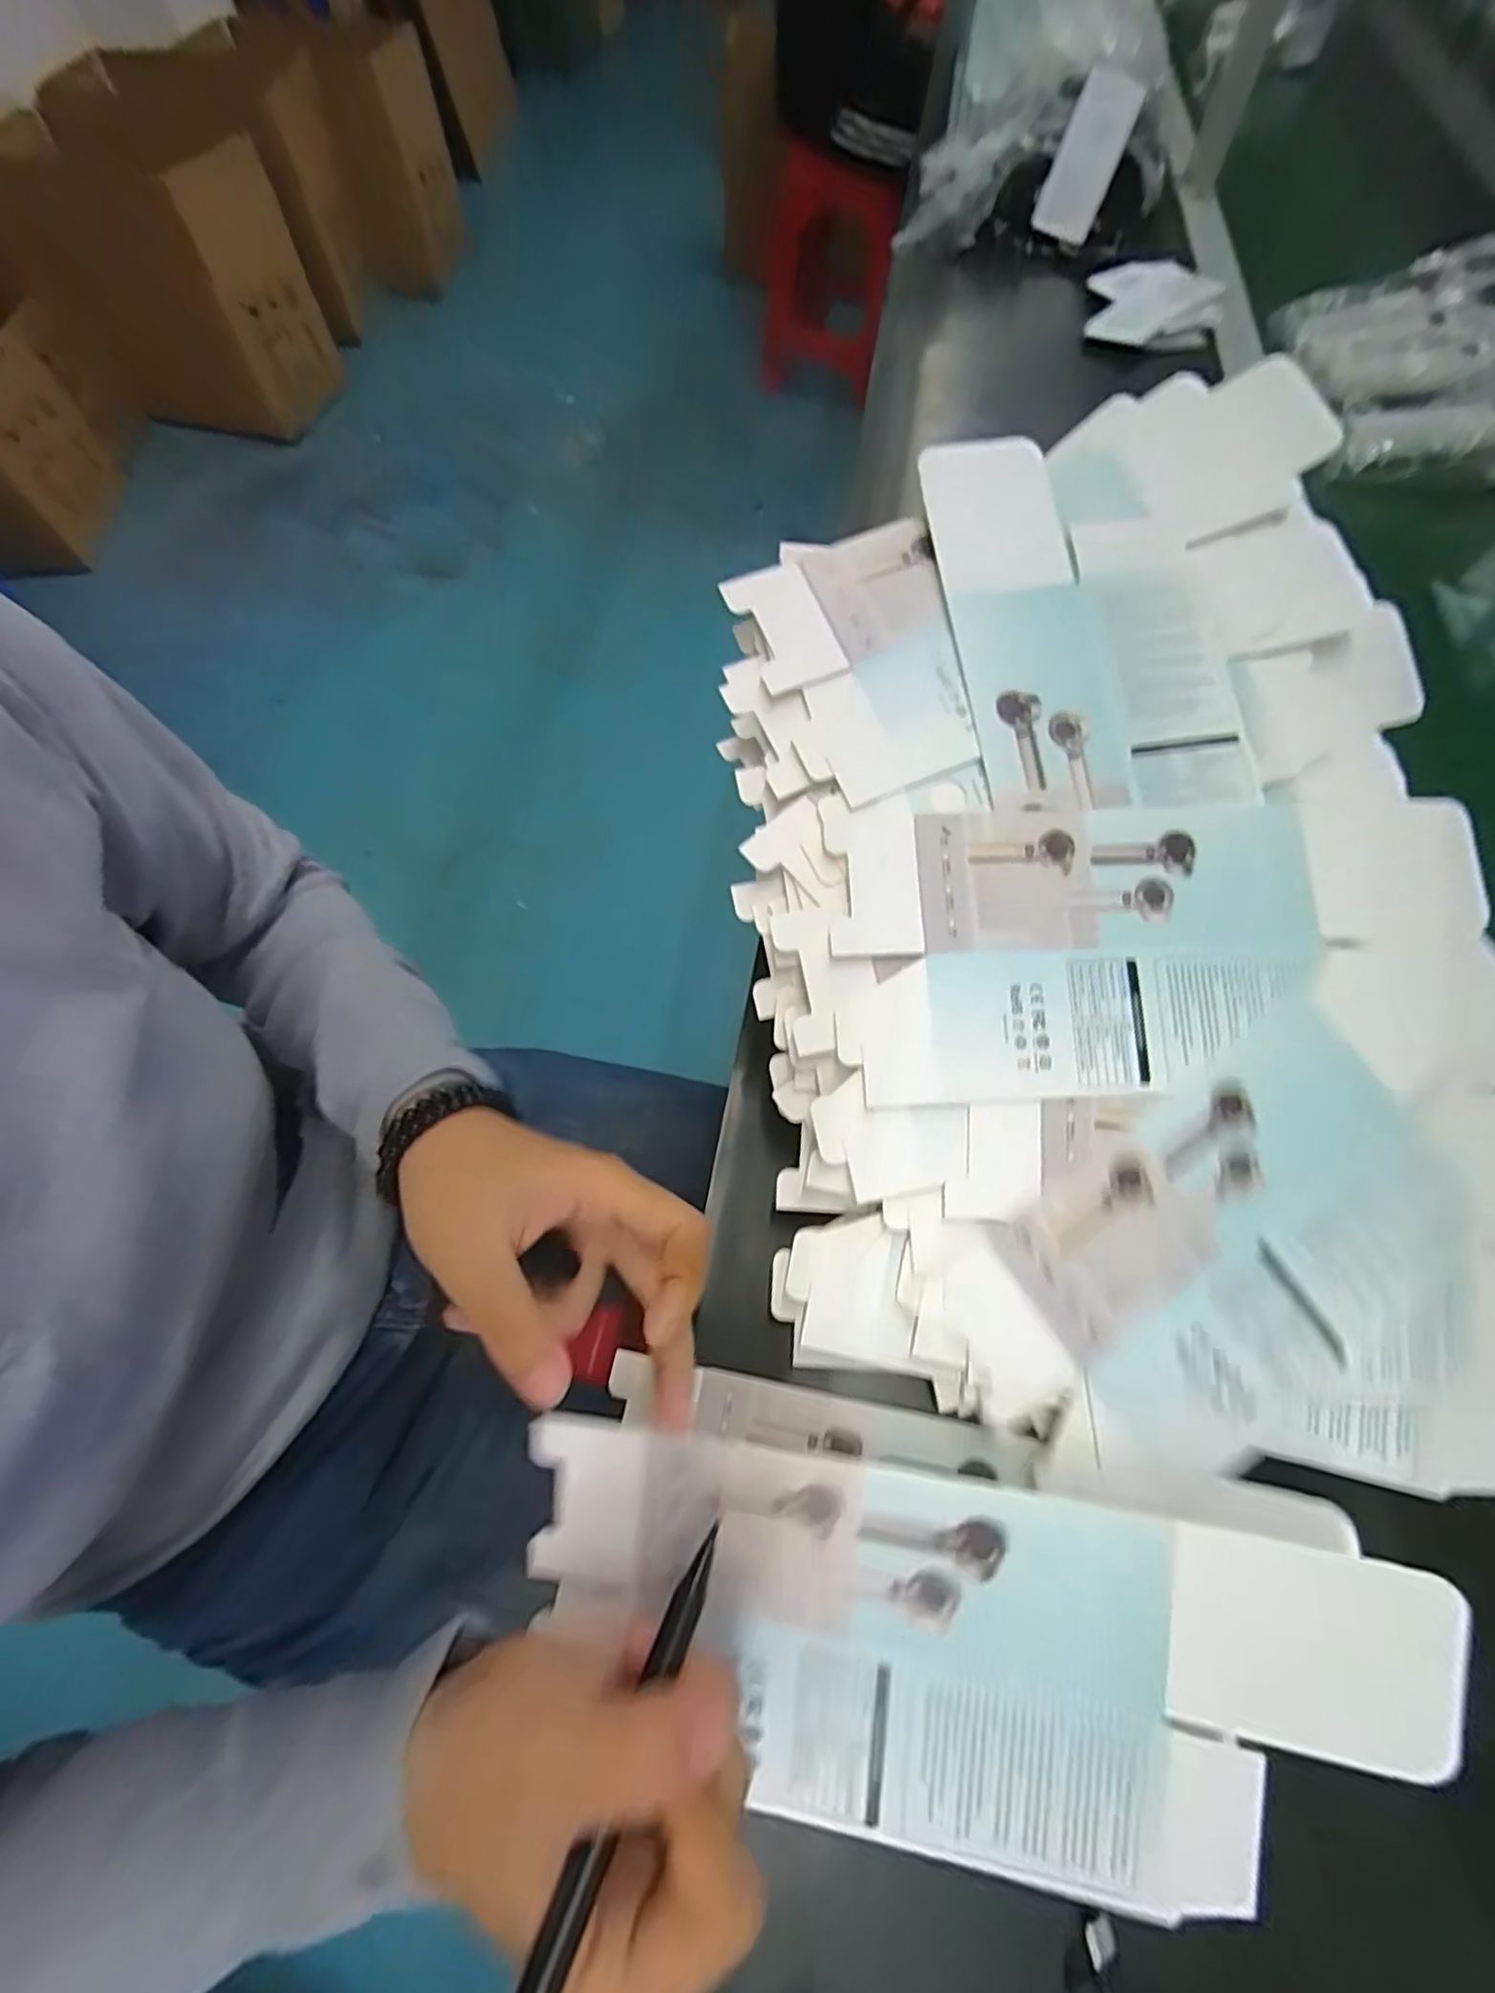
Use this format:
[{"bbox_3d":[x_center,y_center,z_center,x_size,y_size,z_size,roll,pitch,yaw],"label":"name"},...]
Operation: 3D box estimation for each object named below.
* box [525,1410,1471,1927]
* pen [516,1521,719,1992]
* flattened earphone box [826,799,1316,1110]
[{"bbox_3d":[0.060,0.208,0.211,0.263,0.007,0.115,5,91,9],"label":"box"},{"bbox_3d":[-0.035,0.202,0.166,0.009,0.006,0.120,22,57,11],"label":"pen"},{"bbox_3d":[0.131,-0.019,0.269,0.190,0.005,0.116,0,81,-3],"label":"flattened earphone box"}]

